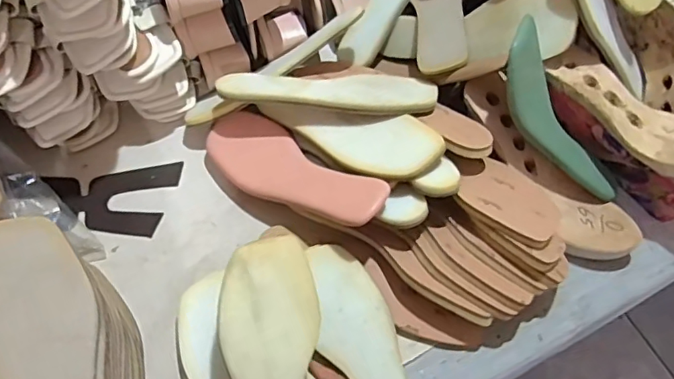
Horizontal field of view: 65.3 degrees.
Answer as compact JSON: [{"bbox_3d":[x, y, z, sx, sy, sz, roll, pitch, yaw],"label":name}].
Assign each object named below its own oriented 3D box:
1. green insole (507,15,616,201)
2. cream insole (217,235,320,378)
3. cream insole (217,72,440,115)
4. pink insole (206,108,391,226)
[{"bbox_3d":[0.231,-0.070,0.562,0.069,0.029,0.219,-48,113,-23],"label":"green insole"},{"bbox_3d":[-0.051,0.145,0.436,0.080,0.014,0.212,-8,71,-6],"label":"cream insole"},{"bbox_3d":[-0.009,-0.110,0.574,0.236,0.023,0.067,5,62,1],"label":"cream insole"},{"bbox_3d":[-0.051,-0.022,0.566,0.228,0.025,0.079,28,64,29],"label":"pink insole"}]

